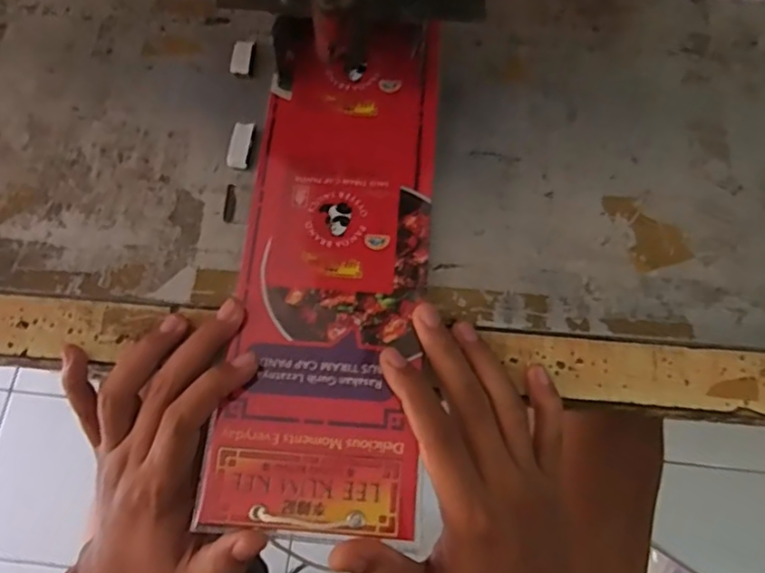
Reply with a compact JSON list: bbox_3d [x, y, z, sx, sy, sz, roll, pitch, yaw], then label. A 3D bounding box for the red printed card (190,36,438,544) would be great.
[{"bbox_3d":[-0.025,-0.023,0.345,0.101,0.007,0.297,7,70,3],"label":"red printed card"}]

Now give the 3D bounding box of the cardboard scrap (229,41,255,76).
[{"bbox_3d":[-0.090,-0.147,0.390,0.012,0.006,0.026,6,70,3],"label":"cardboard scrap"}]

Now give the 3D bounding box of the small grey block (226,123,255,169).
[{"bbox_3d":[-0.087,-0.086,0.369,0.013,0.004,0.030,5,70,2],"label":"small grey block"}]

